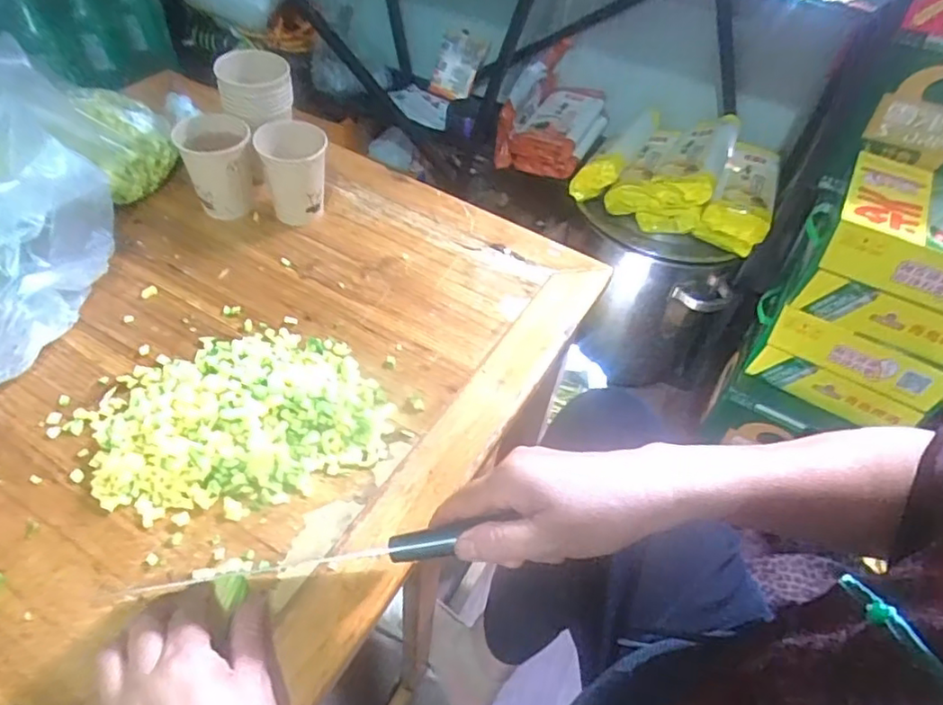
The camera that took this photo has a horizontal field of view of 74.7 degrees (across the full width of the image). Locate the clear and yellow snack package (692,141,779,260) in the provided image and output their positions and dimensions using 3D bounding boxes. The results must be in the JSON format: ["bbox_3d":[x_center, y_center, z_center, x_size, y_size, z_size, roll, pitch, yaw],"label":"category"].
[{"bbox_3d":[0.533,-0.303,1.200,0.116,0.086,0.268,24,49,16],"label":"clear and yellow snack package"}]

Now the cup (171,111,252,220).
[{"bbox_3d":[-0.269,-0.196,0.661,0.068,0.089,0.069,3,47,-3],"label":"cup"}]

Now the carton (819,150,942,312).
[{"bbox_3d":[0.688,-0.177,0.924,0.262,0.088,0.244,26,50,17],"label":"carton"}]

